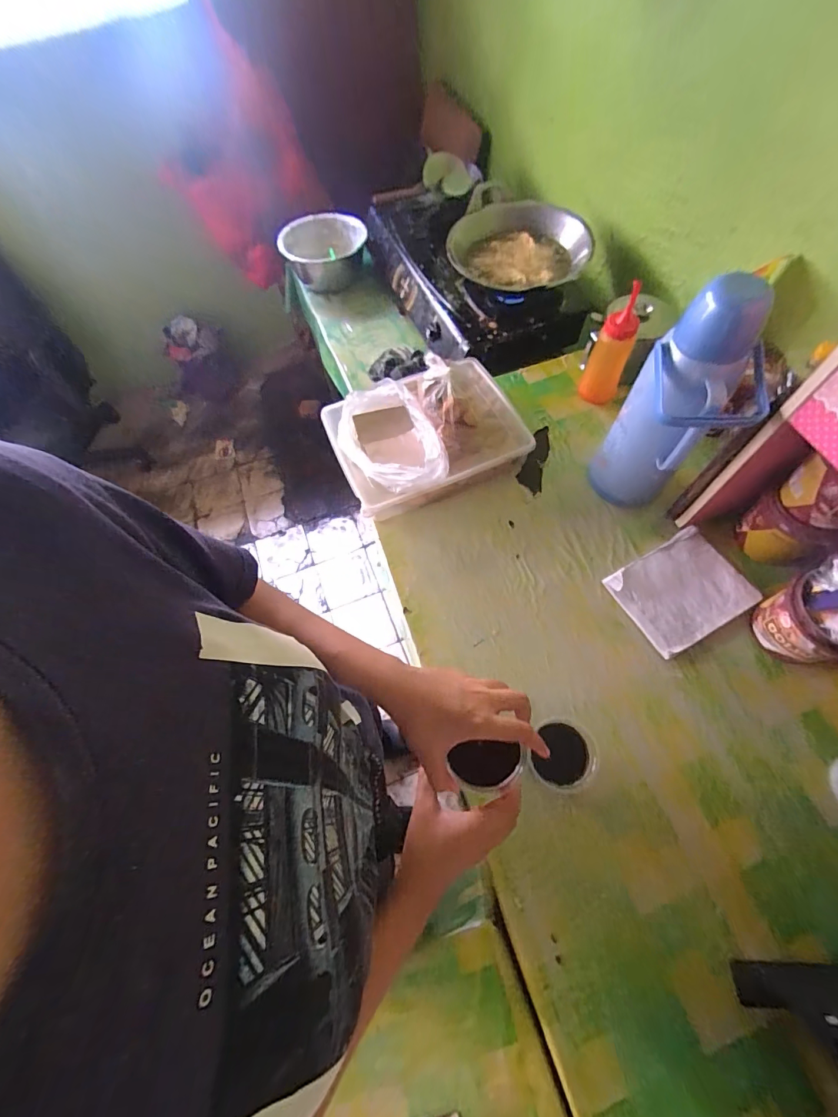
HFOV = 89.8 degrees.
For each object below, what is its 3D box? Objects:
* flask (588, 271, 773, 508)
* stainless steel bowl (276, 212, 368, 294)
[{"bbox_3d":[0.400,-0.216,0.658,0.160,0.378,0.116,30,69,16],"label":"flask"},{"bbox_3d":[-0.288,-0.928,1.279,0.251,0.110,0.273,-1,64,3],"label":"stainless steel bowl"}]

